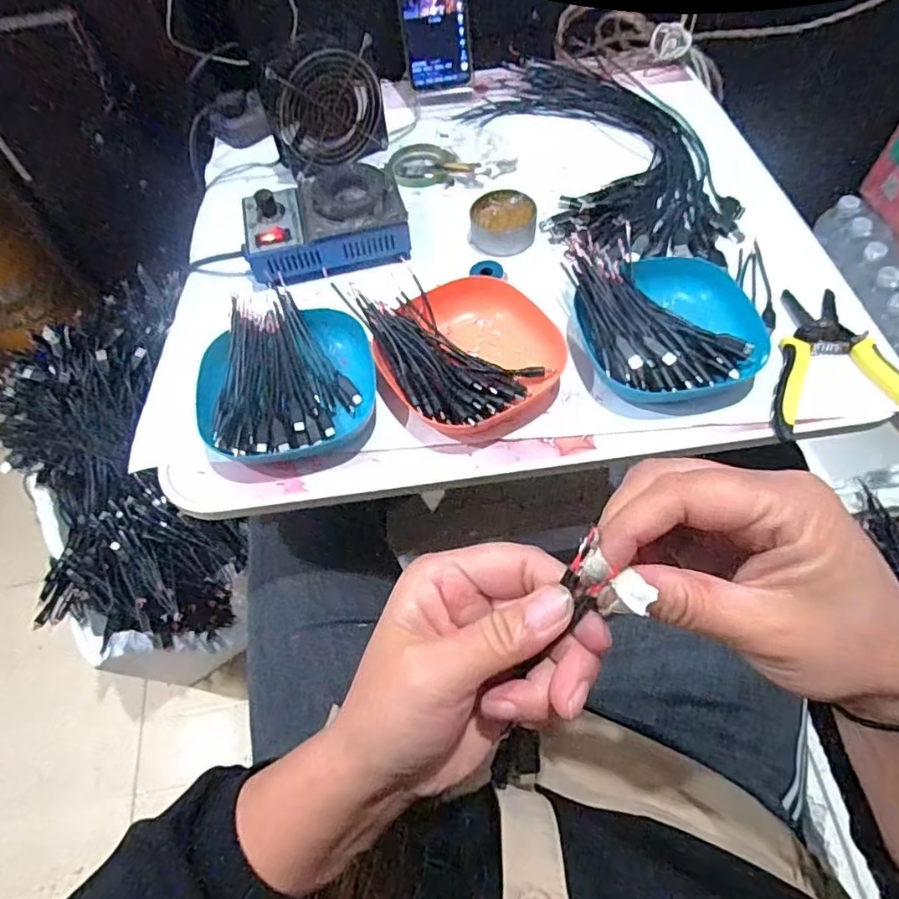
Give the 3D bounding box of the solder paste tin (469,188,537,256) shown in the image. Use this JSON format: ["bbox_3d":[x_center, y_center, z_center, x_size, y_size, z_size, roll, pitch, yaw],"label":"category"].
[{"bbox_3d":[0.052,-0.222,0.551,0.063,0.031,0.051,14,62,12],"label":"solder paste tin"}]

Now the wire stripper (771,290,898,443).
[{"bbox_3d":[0.307,-0.070,0.452,0.112,0.016,0.151,2,60,5],"label":"wire stripper"}]

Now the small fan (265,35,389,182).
[{"bbox_3d":[-0.128,-0.364,0.603,0.118,0.115,0.032,-29,62,-12],"label":"small fan"}]

